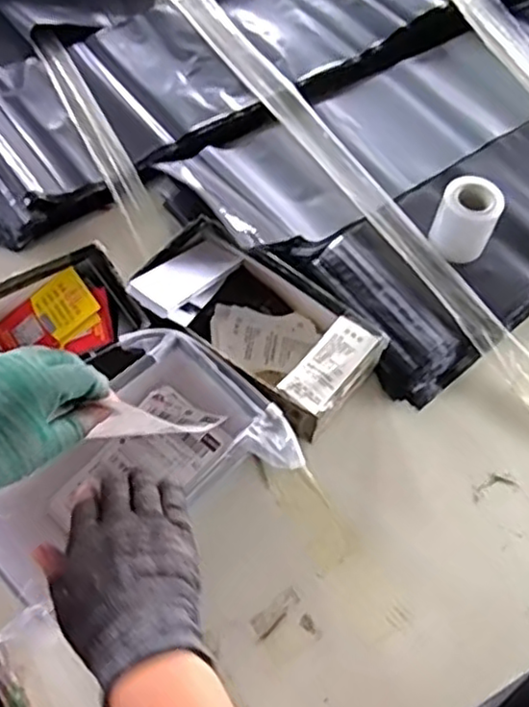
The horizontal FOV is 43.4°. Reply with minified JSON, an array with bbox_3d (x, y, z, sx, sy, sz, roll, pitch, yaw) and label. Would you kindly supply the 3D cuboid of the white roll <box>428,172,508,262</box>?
[{"bbox_3d":[0.194,-0.129,0.639,0.054,0.069,0.048,24,64,11],"label":"white roll"}]

